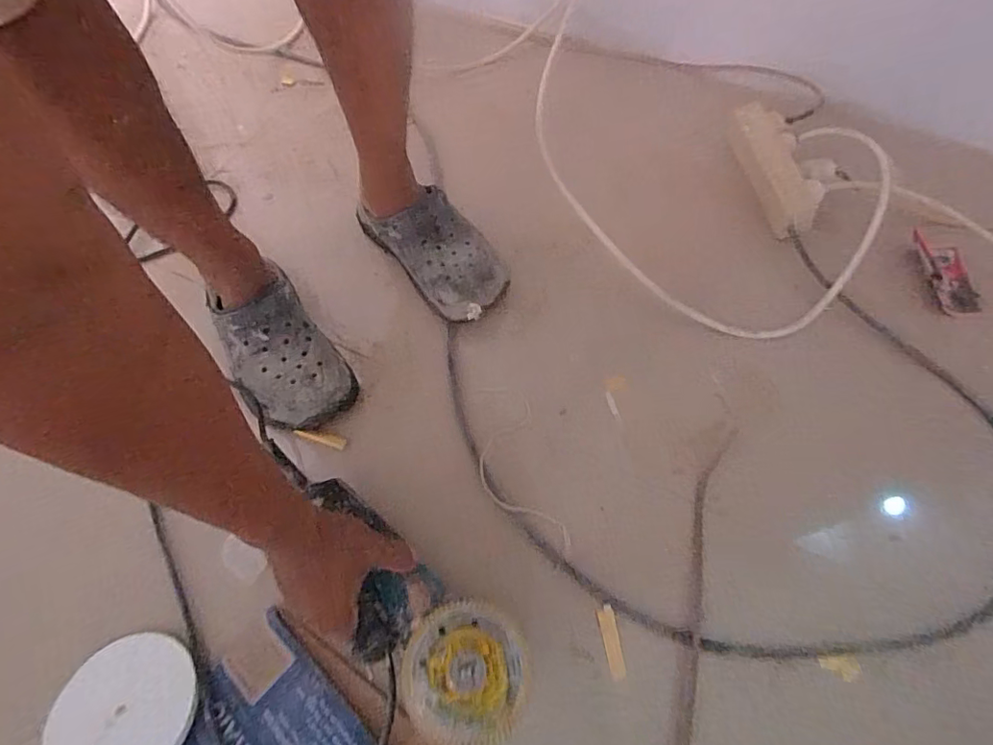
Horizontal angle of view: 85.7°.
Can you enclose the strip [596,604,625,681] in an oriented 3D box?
[{"bbox_3d":[0.106,0.248,0.494,0.015,0.005,0.062,-7,65,-5],"label":"strip"}]

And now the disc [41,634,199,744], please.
[{"bbox_3d":[-0.317,0.289,0.454,0.113,0.007,0.114,3,54,-4],"label":"disc"}]

